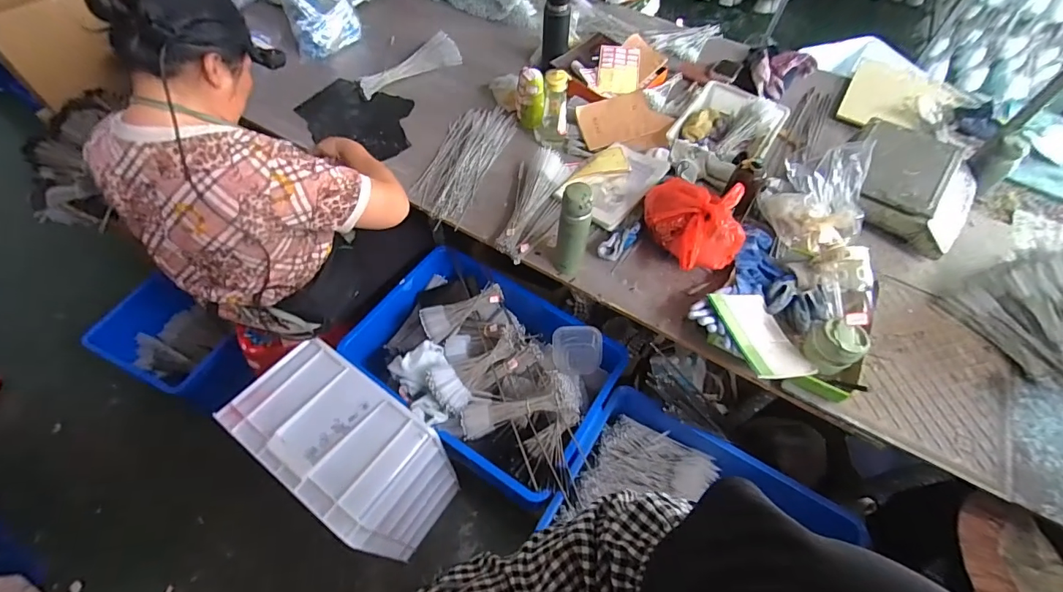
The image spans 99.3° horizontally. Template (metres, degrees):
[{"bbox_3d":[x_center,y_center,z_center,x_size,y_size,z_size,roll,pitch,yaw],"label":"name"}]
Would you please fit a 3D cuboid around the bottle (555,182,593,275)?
[{"bbox_3d":[0.087,-0.136,0.943,0.066,0.209,0.068,10,56,3],"label":"bottle"}]

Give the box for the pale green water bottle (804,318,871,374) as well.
[{"bbox_3d":[0.559,0.097,0.838,0.075,0.092,0.082,-26,62,-20],"label":"pale green water bottle"}]

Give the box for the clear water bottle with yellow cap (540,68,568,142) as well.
[{"bbox_3d":[0.060,-0.496,1.178,0.072,0.182,0.068,4,56,-1],"label":"clear water bottle with yellow cap"}]

